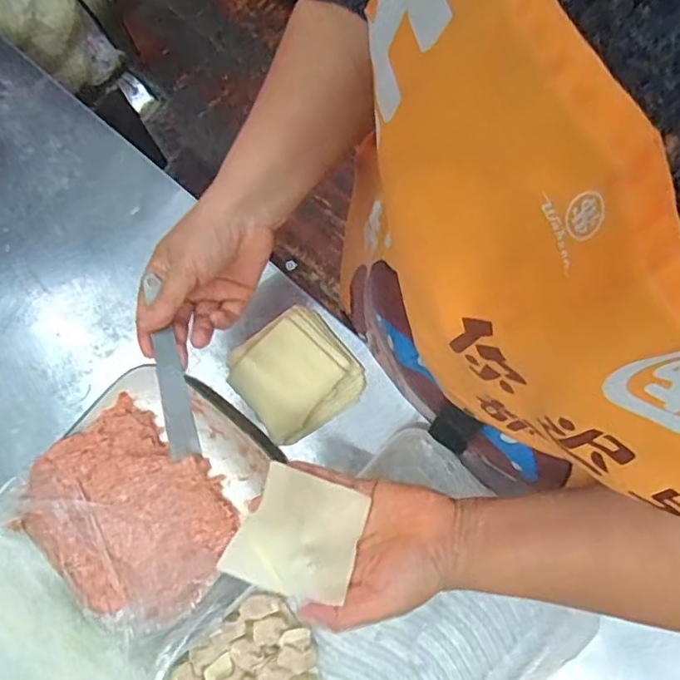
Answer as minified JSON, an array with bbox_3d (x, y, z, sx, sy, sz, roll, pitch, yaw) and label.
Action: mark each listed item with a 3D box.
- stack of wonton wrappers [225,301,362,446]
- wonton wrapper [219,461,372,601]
[{"bbox_3d":[-0.040,0.030,0.524,0.100,0.029,0.100,-37,80,-8],"label":"stack of wonton wrappers"},{"bbox_3d":[-0.024,0.123,0.365,0.078,0.017,0.071,29,73,-22],"label":"wonton wrapper"}]

